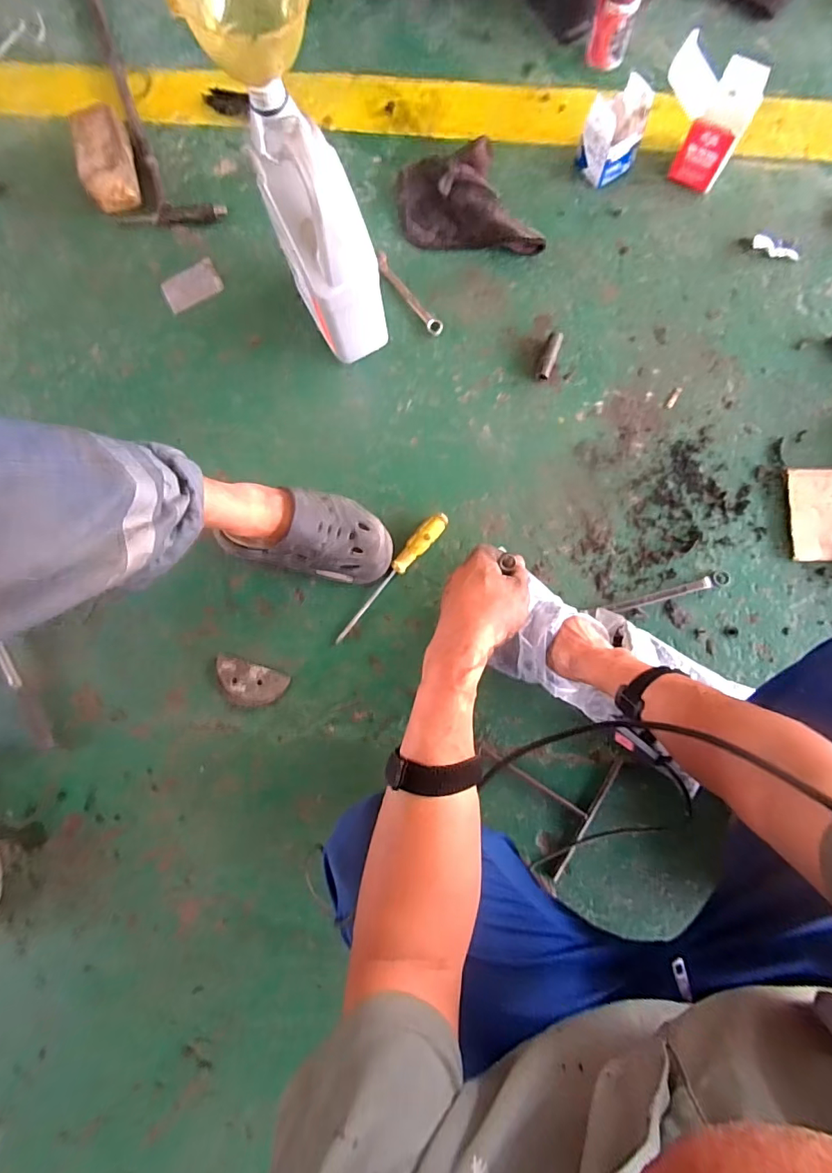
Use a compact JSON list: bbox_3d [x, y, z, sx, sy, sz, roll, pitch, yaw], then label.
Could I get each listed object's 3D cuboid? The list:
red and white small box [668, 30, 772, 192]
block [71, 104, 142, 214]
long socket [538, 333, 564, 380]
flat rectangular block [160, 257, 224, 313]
[{"bbox_3d":[0.448,-0.737,0.747,0.141,0.126,0.107,27,87,6],"label":"red and white small box"},{"bbox_3d":[-0.546,-0.750,0.836,0.089,0.059,0.147,-18,83,2],"label":"block"},{"bbox_3d":[0.216,-0.372,0.769,0.021,0.022,0.081,20,86,6],"label":"long socket"},{"bbox_3d":[-0.395,-0.530,0.835,0.101,0.005,0.068,-30,87,-5],"label":"flat rectangular block"}]

